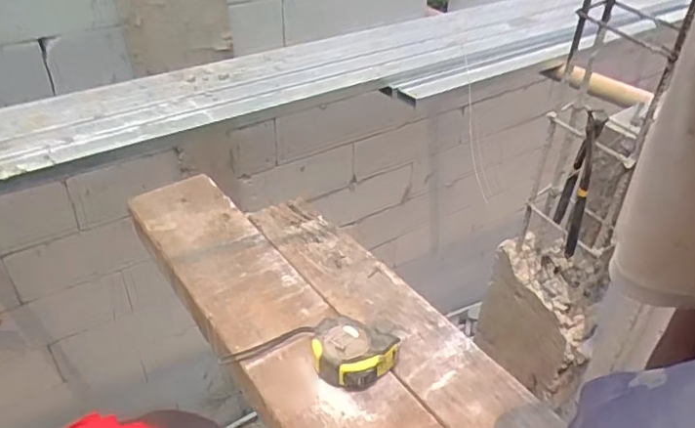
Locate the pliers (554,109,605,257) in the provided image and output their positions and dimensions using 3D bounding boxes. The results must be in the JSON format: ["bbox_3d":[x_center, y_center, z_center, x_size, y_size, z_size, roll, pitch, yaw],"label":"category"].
[{"bbox_3d":[0.321,-0.045,0.814,0.021,0.209,0.067,-7,28,-10],"label":"pliers"}]

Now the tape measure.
[{"bbox_3d":[0.003,0.166,0.681,0.098,0.051,0.075,19,42,20],"label":"tape measure"}]

